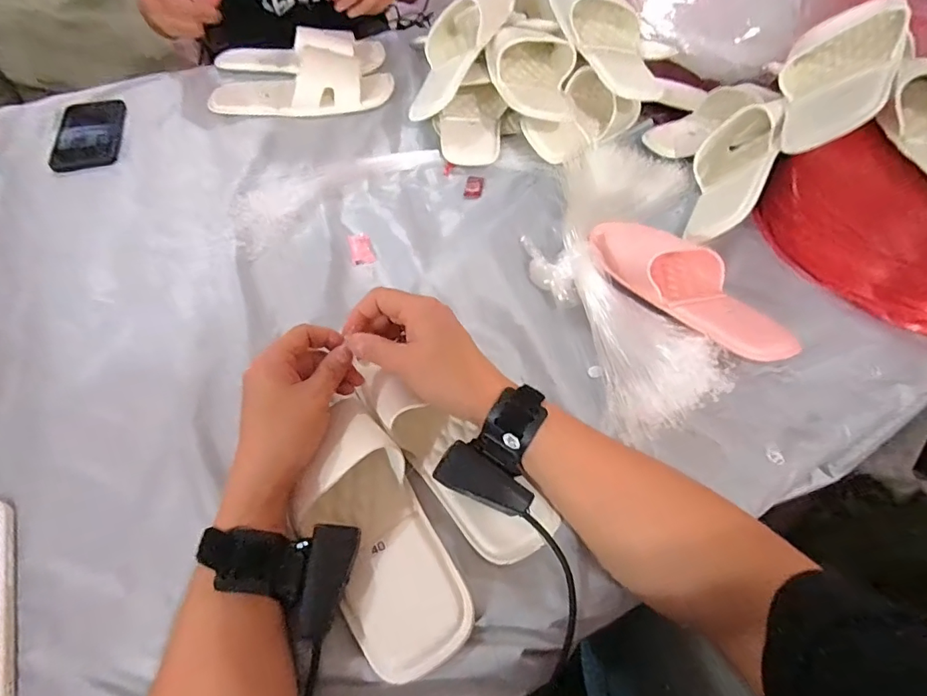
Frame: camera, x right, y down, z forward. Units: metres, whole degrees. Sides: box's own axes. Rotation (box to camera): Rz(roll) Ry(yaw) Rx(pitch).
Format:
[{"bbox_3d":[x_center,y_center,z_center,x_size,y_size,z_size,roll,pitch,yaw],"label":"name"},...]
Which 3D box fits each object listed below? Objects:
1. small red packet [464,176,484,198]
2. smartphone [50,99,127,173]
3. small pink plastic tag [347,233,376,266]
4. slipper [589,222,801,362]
[{"bbox_3d":[0.014,-0.208,0.627,0.023,0.006,0.039,6,55,5],"label":"small red packet"},{"bbox_3d":[-0.529,-0.309,0.689,0.080,0.013,0.171,-15,56,-10],"label":"smartphone"},{"bbox_3d":[-0.116,-0.113,0.551,0.025,0.004,0.050,-15,56,-10],"label":"small pink plastic tag"},{"bbox_3d":[0.226,-0.065,0.493,0.105,0.048,0.223,-30,59,-19],"label":"slipper"}]

